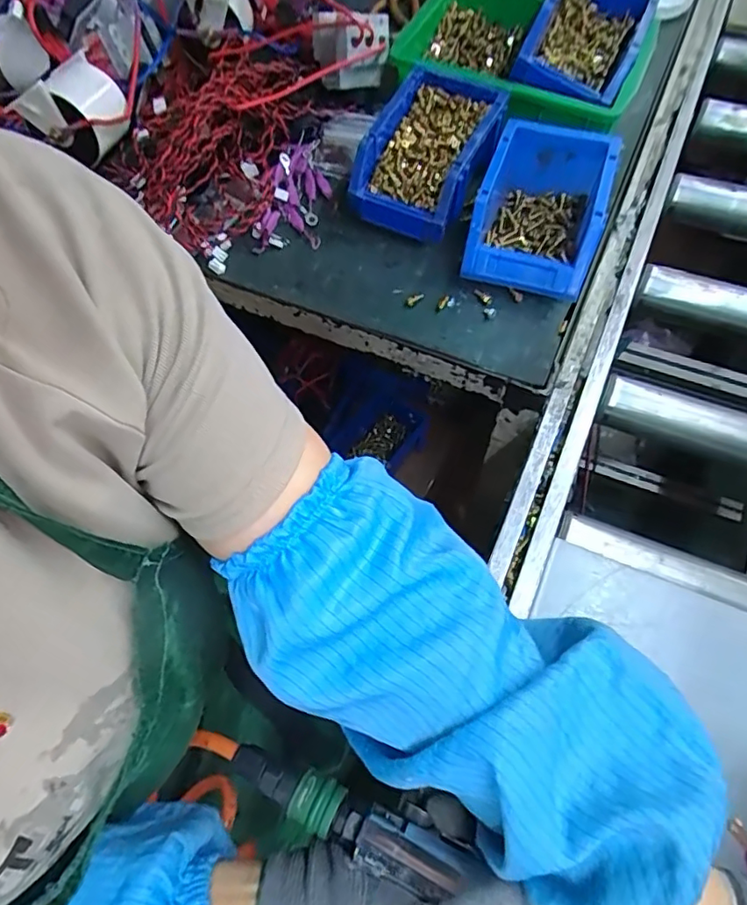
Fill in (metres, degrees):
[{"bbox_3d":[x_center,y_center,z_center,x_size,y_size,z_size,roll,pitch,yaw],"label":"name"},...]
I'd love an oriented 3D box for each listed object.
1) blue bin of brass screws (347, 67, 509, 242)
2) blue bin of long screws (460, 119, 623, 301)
[{"bbox_3d":[0.056,-0.295,0.565,0.112,0.075,0.163,25,67,15],"label":"blue bin of brass screws"},{"bbox_3d":[0.155,-0.225,0.520,0.111,0.066,0.152,14,65,10],"label":"blue bin of long screws"}]

